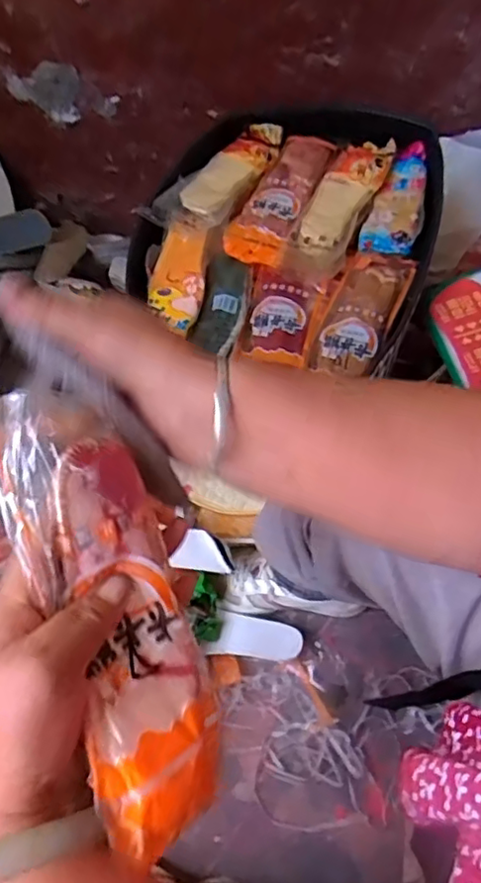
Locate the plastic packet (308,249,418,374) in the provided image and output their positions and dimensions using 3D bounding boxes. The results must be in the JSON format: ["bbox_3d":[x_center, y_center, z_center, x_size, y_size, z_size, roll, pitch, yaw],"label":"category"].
[{"bbox_3d":[0.144,-0.155,0.718,0.079,0.030,0.169,21,60,12],"label":"plastic packet"}]

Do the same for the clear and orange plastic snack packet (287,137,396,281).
[{"bbox_3d":[0.131,-0.306,0.785,0.082,0.033,0.262,19,60,11],"label":"clear and orange plastic snack packet"}]

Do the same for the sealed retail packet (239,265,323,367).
[{"bbox_3d":[0.046,-0.149,0.720,0.079,0.027,0.124,13,59,7],"label":"sealed retail packet"}]

